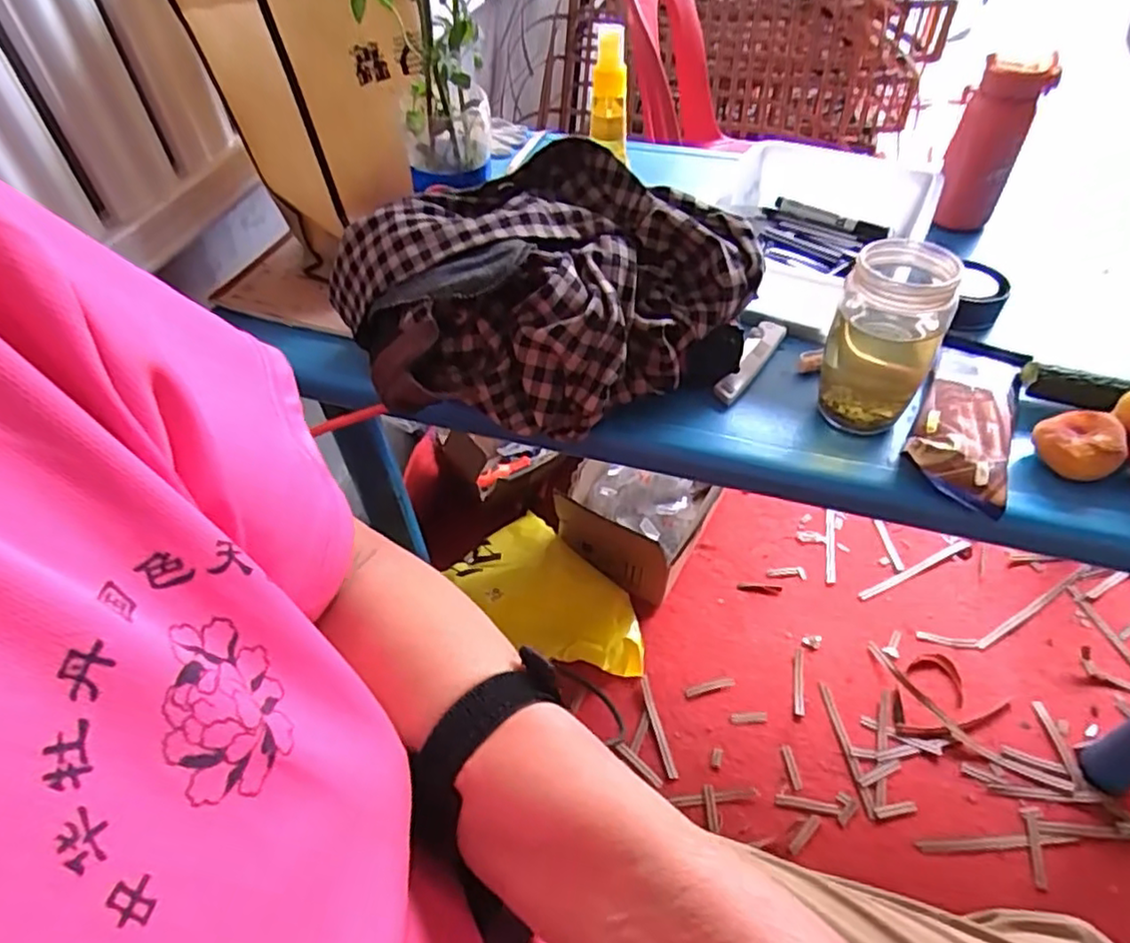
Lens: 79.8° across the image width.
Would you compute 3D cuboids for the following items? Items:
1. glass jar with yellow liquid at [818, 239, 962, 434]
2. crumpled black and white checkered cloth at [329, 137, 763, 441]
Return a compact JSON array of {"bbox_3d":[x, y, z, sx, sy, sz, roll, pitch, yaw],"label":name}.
[{"bbox_3d":[0.238,-0.098,0.506,0.072,0.127,0.074,18,51,20],"label":"glass jar with yellow liquid"},{"bbox_3d":[-0.015,-0.127,0.522,0.280,0.150,0.190,-28,51,-20],"label":"crumpled black and white checkered cloth"}]

